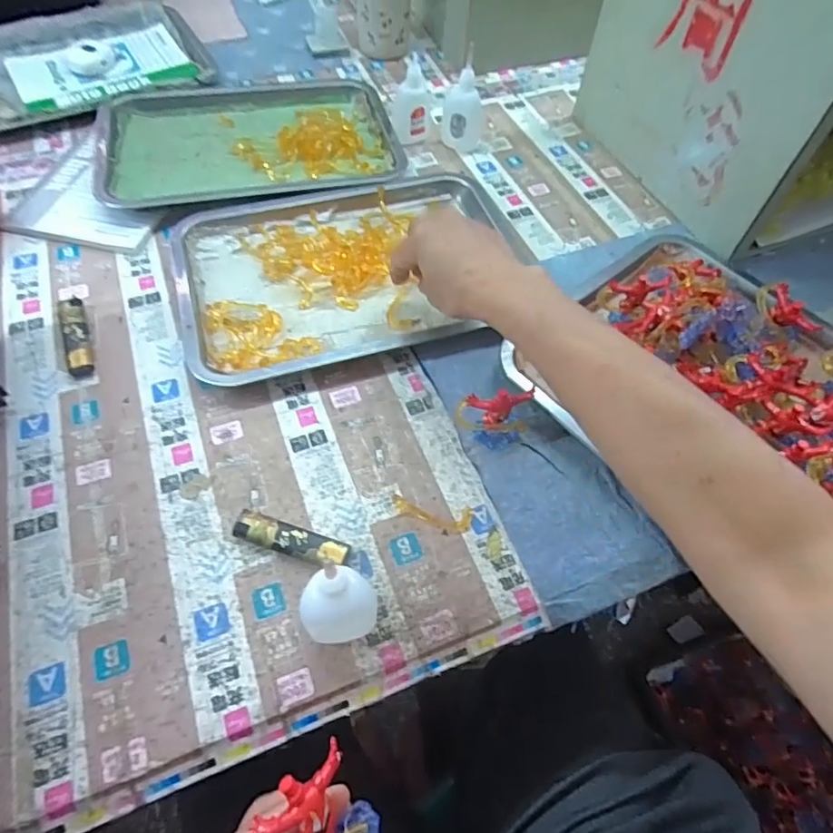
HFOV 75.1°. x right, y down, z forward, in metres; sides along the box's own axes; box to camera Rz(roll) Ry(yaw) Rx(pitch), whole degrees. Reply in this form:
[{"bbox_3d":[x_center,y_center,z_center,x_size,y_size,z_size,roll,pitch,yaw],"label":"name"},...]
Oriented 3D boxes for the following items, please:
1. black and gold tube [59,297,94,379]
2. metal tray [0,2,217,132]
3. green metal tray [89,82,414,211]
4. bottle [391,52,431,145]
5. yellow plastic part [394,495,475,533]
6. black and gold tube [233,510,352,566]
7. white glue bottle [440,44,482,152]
[{"bbox_3d":[-0.283,-0.069,0.451,0.018,0.013,0.089,-19,64,-13],"label":"black and gold tube"},{"bbox_3d":[-0.417,-0.425,0.656,0.307,0.022,0.203,-26,66,-16],"label":"metal tray"},{"bbox_3d":[-0.181,-0.310,0.590,0.306,0.019,0.202,-9,62,-8],"label":"green metal tray"},{"bbox_3d":[-0.005,-0.347,0.601,0.045,0.078,0.045,6,58,0],"label":"bottle"},{"bbox_3d":[0.011,0.070,0.389,0.058,0.004,0.019,11,61,3],"label":"yellow plastic part"},{"bbox_3d":[-0.085,0.084,0.369,0.079,0.014,0.020,17,62,6],"label":"black and gold tube"},{"bbox_3d":[0.051,-0.341,0.594,0.044,0.096,0.032,6,58,0],"label":"white glue bottle"}]

